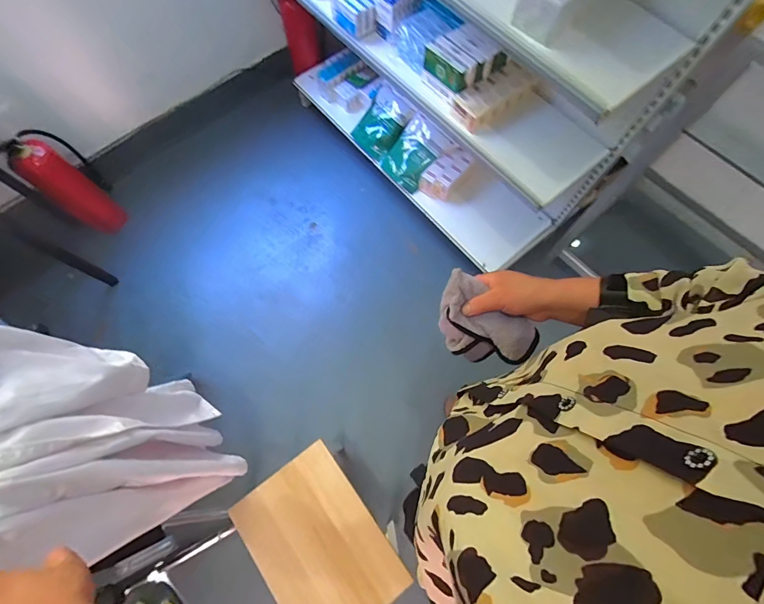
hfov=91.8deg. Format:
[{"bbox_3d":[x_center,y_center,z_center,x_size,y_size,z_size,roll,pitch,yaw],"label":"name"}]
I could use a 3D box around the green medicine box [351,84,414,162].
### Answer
[{"bbox_3d":[-0.002,-0.638,1.318,0.032,0.231,0.175,-23,75,-49],"label":"green medicine box"}]

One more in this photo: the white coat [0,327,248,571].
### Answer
[{"bbox_3d":[-0.453,0.233,0.594,0.197,0.476,0.304,-43,77,-15],"label":"white coat"}]

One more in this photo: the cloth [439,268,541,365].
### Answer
[{"bbox_3d":[0.137,0.037,0.515,0.142,0.095,0.076,35,73,10],"label":"cloth"}]

